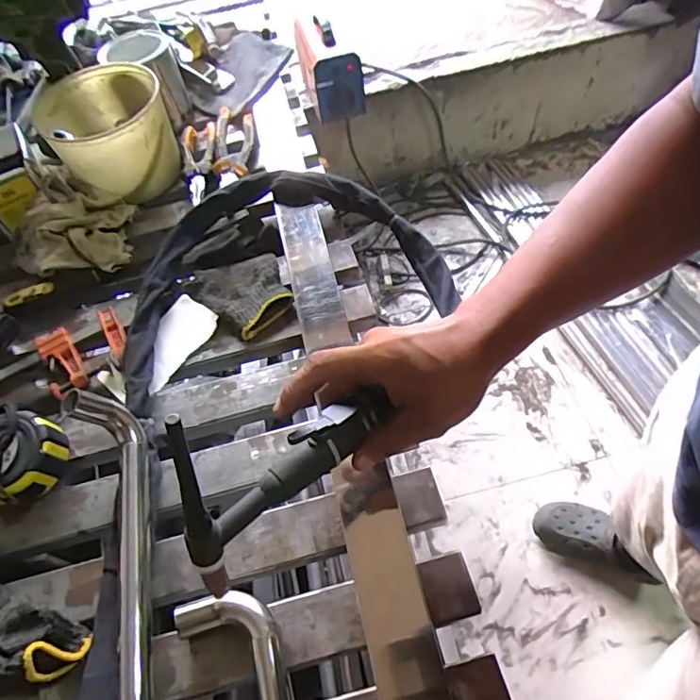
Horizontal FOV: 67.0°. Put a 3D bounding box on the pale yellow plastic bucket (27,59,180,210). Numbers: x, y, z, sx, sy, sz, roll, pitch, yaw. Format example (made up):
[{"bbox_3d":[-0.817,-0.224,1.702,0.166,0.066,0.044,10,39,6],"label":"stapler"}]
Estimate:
[{"bbox_3d":[-0.312,-0.284,0.711,0.151,0.119,0.154,-4,56,5],"label":"pale yellow plastic bucket"}]

